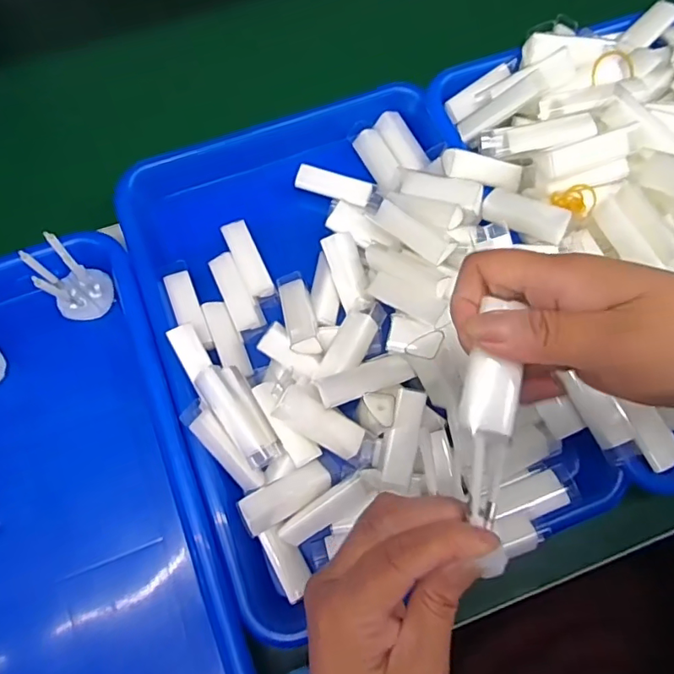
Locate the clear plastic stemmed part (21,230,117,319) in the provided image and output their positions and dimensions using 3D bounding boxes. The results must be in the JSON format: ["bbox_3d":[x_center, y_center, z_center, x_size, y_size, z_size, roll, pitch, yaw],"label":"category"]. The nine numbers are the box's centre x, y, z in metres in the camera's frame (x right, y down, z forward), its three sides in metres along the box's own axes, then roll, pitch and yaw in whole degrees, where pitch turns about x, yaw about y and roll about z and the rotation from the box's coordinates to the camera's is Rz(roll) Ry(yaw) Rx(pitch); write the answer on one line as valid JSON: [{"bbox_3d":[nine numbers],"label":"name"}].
[{"bbox_3d":[-0.173,-0.036,0.333,0.032,0.056,0.036,35,76,10],"label":"clear plastic stemmed part"}]

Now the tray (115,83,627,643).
[{"bbox_3d":[0.003,-0.015,0.338,0.232,0.048,0.328,-20,74,-7],"label":"tray"}]

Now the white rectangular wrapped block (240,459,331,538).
[{"bbox_3d":[-0.030,0.096,0.312,0.055,0.013,0.022,-30,75,-9],"label":"white rectangular wrapped block"}]

